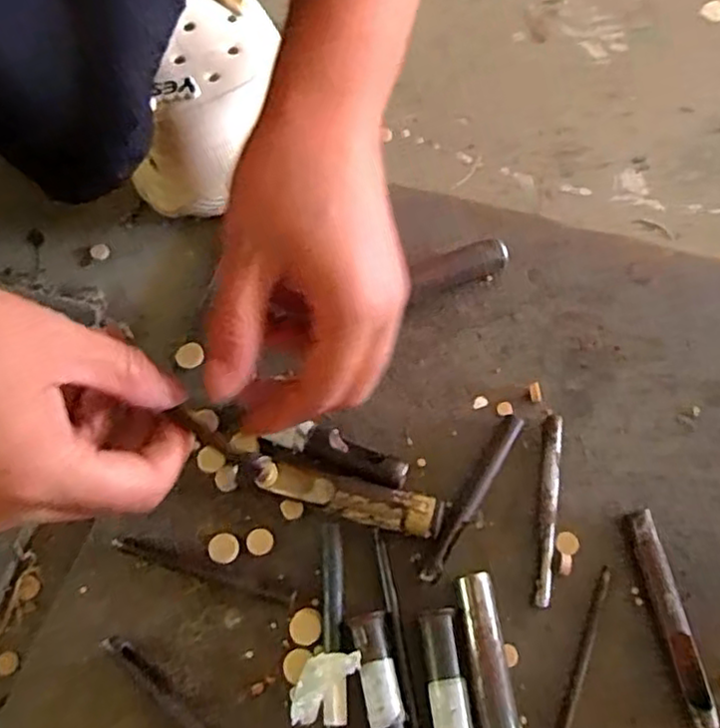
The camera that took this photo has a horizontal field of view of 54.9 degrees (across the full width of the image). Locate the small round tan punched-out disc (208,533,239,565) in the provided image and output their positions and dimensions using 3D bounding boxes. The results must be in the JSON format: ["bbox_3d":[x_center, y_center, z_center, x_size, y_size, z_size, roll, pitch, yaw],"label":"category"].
[{"bbox_3d":[-0.061,0.082,0.310,0.013,0.004,0.014,-1,66,3],"label":"small round tan punched-out disc"}]

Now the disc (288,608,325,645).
[{"bbox_3d":[-0.023,0.111,0.292,0.015,0.004,0.014,-1,66,3],"label":"disc"}]

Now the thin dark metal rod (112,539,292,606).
[{"bbox_3d":[-0.070,0.091,0.305,0.082,0.006,0.006,15,68,10],"label":"thin dark metal rod"}]

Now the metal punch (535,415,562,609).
[{"bbox_3d":[0.084,0.064,0.309,0.008,0.006,0.084,6,67,6],"label":"metal punch"}]

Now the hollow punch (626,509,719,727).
[{"bbox_3d":[0.128,0.104,0.288,0.010,0.009,0.085,-10,66,-1],"label":"hollow punch"}]

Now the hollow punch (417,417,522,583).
[{"bbox_3d":[0.051,0.060,0.311,0.008,0.008,0.084,30,71,15],"label":"hollow punch"}]

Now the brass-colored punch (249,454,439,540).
[{"bbox_3d":[-0.008,0.060,0.310,0.082,0.016,0.016,13,68,9],"label":"brass-colored punch"}]

